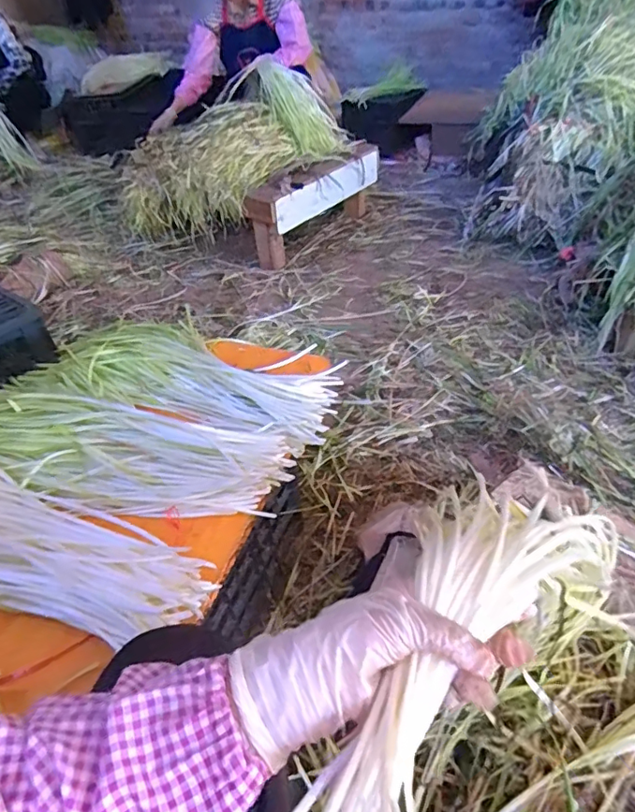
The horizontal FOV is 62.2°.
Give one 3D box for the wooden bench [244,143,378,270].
[{"bbox_3d":[0.020,-0.700,1.811,0.139,0.256,0.622,25,50,30],"label":"wooden bench"}]

